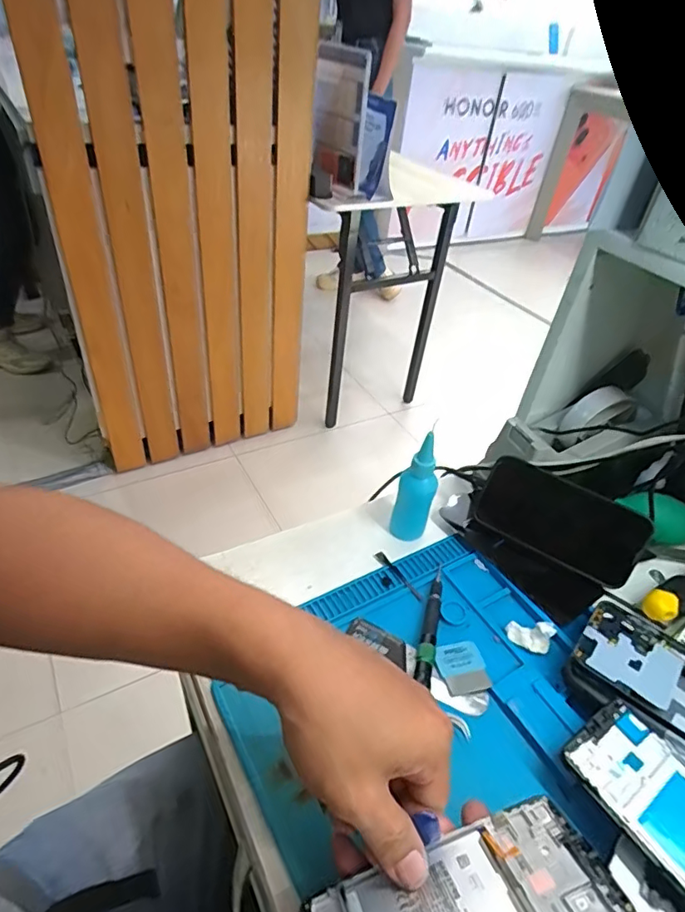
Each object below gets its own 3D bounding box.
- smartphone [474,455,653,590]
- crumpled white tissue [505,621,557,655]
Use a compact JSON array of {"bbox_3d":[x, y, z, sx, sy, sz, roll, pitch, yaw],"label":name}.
[{"bbox_3d":[0.205,0.061,0.499,0.144,0.074,0.010,28,8,19],"label":"smartphone"},{"bbox_3d":[0.158,0.150,0.439,0.038,0.015,0.021,7,40,0],"label":"crumpled white tissue"}]

